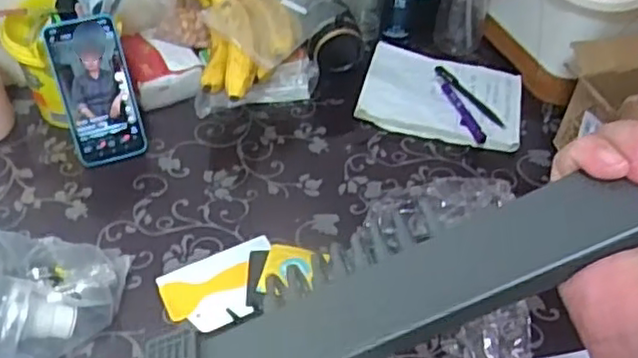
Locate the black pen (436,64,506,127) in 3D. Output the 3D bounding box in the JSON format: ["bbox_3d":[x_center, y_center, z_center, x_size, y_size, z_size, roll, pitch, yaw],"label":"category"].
[{"bbox_3d":[0.199,-0.110,0.886,0.017,0.006,0.136,-23,52,-22],"label":"black pen"}]

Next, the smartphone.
[{"bbox_3d":[-0.259,-0.101,0.785,0.079,0.170,0.012,-15,25,-16],"label":"smartphone"}]

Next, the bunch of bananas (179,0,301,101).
[{"bbox_3d":[-0.094,-0.195,0.844,0.144,0.070,0.204,-13,49,-14],"label":"bunch of bananas"}]

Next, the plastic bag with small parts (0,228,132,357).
[{"bbox_3d":[-0.258,0.102,0.625,0.122,0.098,0.135,-1,47,-3],"label":"plastic bag with small parts"}]

